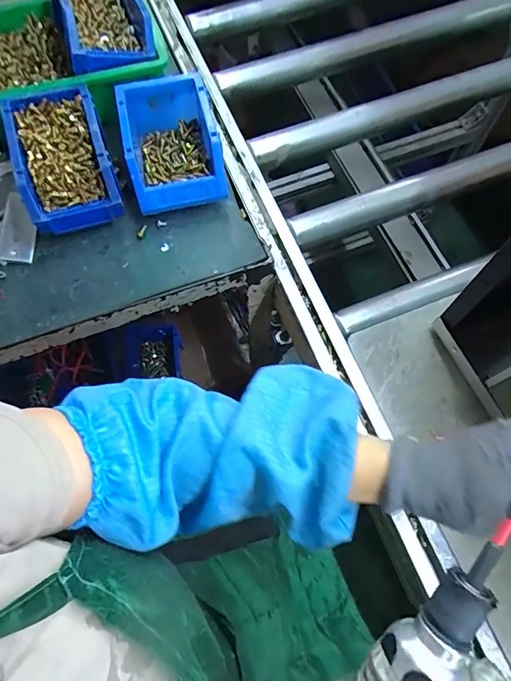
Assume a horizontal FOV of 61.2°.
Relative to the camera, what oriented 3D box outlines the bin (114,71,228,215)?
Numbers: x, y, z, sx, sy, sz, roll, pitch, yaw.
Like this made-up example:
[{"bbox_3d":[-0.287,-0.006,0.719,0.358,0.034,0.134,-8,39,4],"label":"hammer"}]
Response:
[{"bbox_3d":[-0.103,-0.243,0.542,0.111,0.074,0.160,-13,69,-4],"label":"bin"}]

